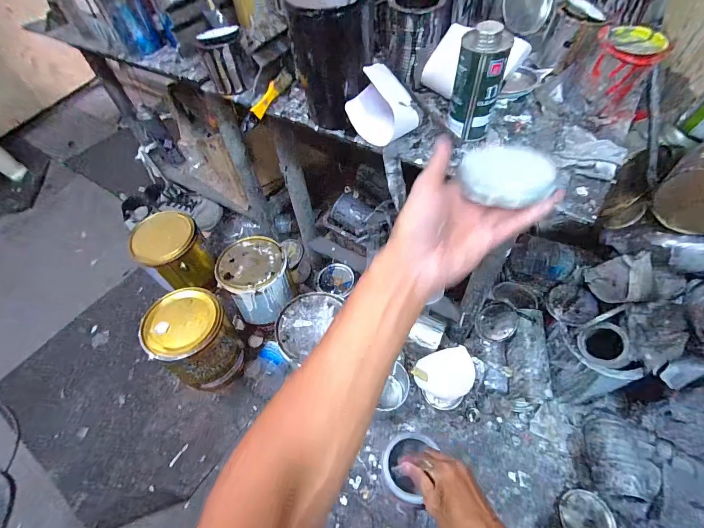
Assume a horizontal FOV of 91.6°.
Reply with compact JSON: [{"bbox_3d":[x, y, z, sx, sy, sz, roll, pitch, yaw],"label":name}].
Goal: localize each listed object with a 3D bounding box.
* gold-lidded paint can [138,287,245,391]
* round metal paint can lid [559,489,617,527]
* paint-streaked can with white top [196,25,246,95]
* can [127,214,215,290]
[{"bbox_3d":[-0.351,0.181,0.786,0.151,0.230,0.152,-2,54,3],"label":"gold-lidded paint can"},{"bbox_3d":[0.442,0.480,0.644,0.087,0.021,0.091,-2,54,3],"label":"round metal paint can lid"},{"bbox_3d":[-0.197,-0.316,0.533,0.062,0.074,0.052,-7,54,0],"label":"paint-streaked can with white top"},{"bbox_3d":[-0.465,-0.027,0.912,0.150,0.194,0.151,-2,54,3],"label":"can"}]

